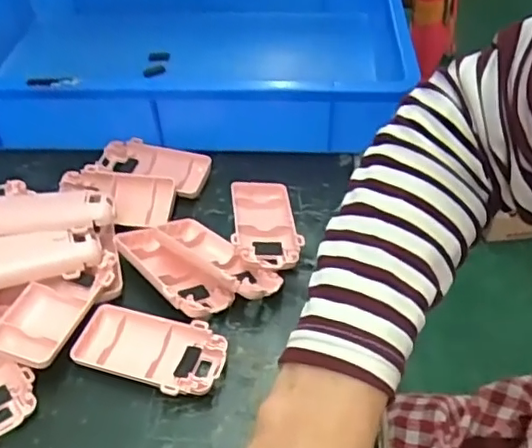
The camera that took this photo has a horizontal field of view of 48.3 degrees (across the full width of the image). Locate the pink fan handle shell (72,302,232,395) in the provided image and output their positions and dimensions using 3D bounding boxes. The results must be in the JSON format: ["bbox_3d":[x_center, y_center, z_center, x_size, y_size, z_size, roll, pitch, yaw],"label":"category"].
[{"bbox_3d":[-0.075,0.083,0.388,0.095,0.016,0.049,13,47,13],"label":"pink fan handle shell"}]

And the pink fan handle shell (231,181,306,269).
[{"bbox_3d":[-0.002,0.001,0.463,0.050,0.023,0.096,-7,46,-6],"label":"pink fan handle shell"}]

